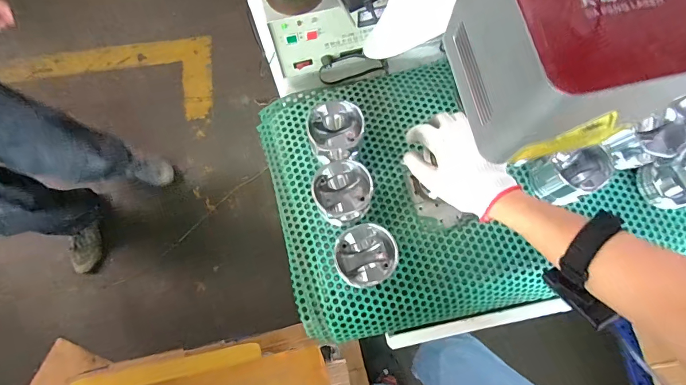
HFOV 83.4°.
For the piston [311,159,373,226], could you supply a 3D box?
[{"bbox_3d":[0.001,0.001,0.535,0.074,0.066,0.076,0,74,0],"label":"piston"}]

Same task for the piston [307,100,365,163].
[{"bbox_3d":[-0.013,-0.083,0.555,0.073,0.063,0.075,0,74,0],"label":"piston"}]

